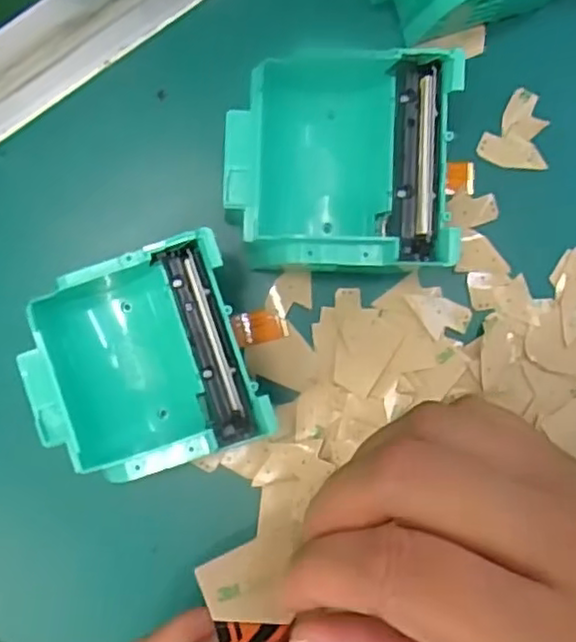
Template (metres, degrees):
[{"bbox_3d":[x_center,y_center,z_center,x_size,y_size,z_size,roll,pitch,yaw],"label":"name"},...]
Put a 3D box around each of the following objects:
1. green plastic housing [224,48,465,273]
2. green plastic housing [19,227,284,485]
[{"bbox_3d":[0.018,-0.058,0.249,0.079,0.036,0.081,1,87,2],"label":"green plastic housing"},{"bbox_3d":[-0.052,0.016,0.247,0.077,0.038,0.072,-19,86,1],"label":"green plastic housing"}]

